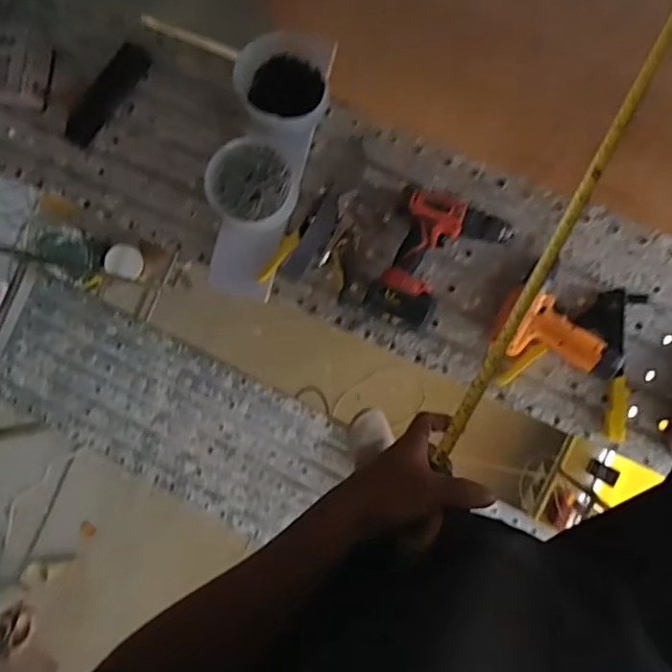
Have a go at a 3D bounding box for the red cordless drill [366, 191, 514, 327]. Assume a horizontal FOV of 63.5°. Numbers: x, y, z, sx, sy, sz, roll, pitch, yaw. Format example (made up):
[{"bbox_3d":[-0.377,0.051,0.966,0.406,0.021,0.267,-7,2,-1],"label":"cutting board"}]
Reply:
[{"bbox_3d":[0.171,-0.120,0.918,0.184,0.080,0.234,23,92,7],"label":"red cordless drill"}]

